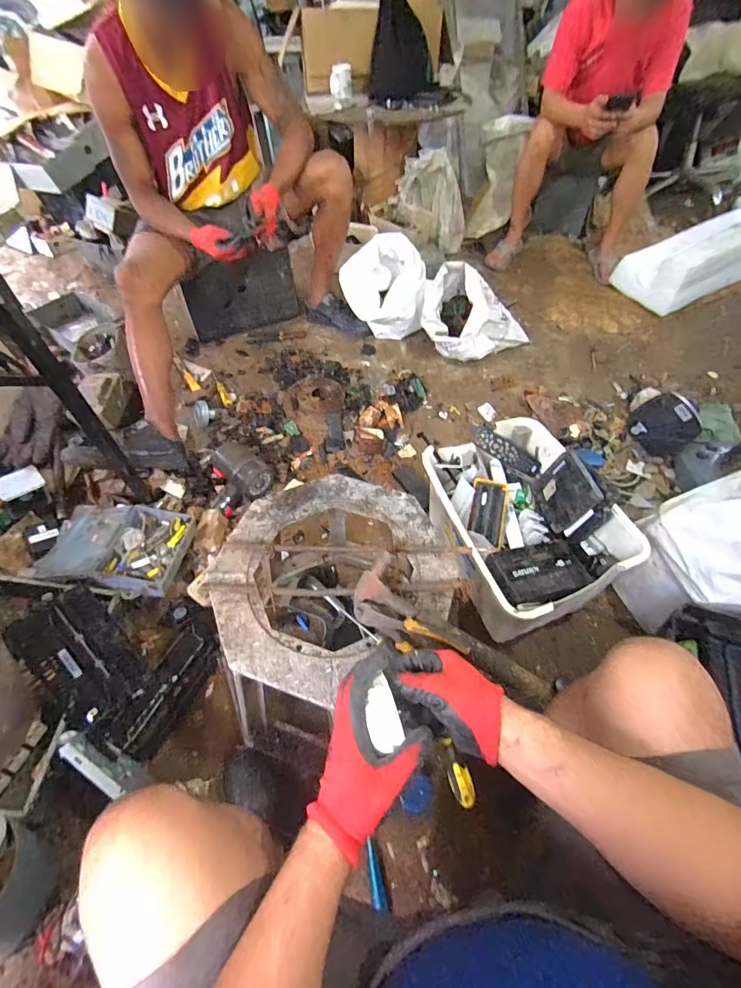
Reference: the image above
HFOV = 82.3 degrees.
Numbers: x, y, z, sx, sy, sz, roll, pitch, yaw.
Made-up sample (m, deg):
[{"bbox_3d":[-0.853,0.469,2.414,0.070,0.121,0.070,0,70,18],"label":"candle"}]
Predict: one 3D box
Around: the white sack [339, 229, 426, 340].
[{"bbox_3d":[0.050,-0.743,1.538,0.292,0.269,0.188,33,60,22],"label":"white sack"}]

